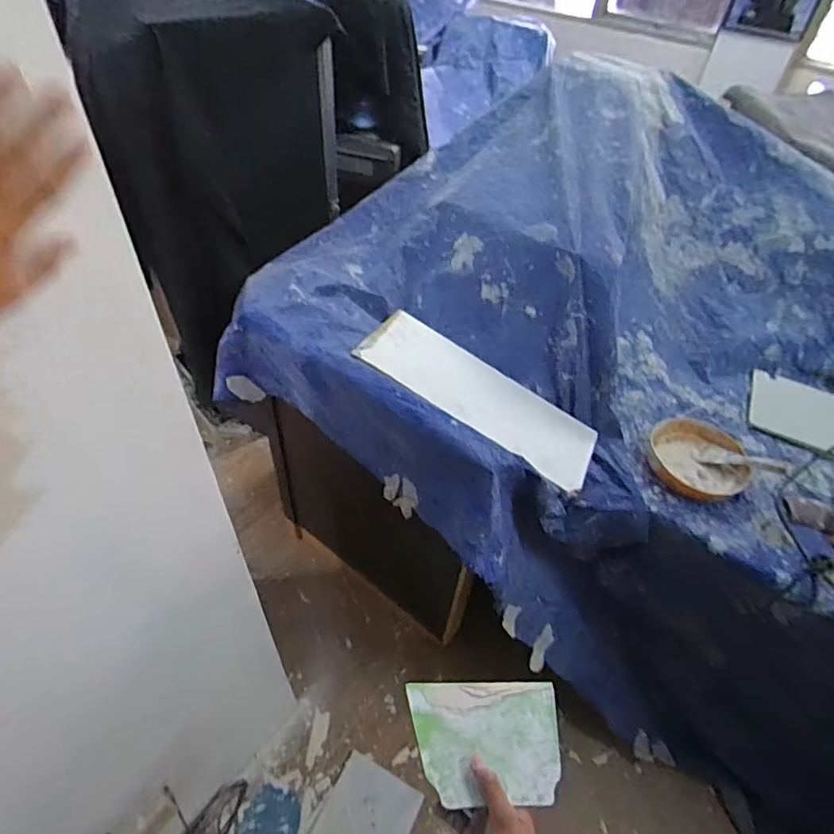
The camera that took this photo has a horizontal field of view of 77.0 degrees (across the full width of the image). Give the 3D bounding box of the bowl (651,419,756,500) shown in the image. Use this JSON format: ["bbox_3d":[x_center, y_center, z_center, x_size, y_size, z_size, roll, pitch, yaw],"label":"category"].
[{"bbox_3d":[0.594,0.088,1.111,0.197,0.060,0.211,3,47,-3],"label":"bowl"}]

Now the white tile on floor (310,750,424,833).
[{"bbox_3d":[-0.138,1.013,1.278,0.212,0.012,0.276,18,49,21],"label":"white tile on floor"}]

